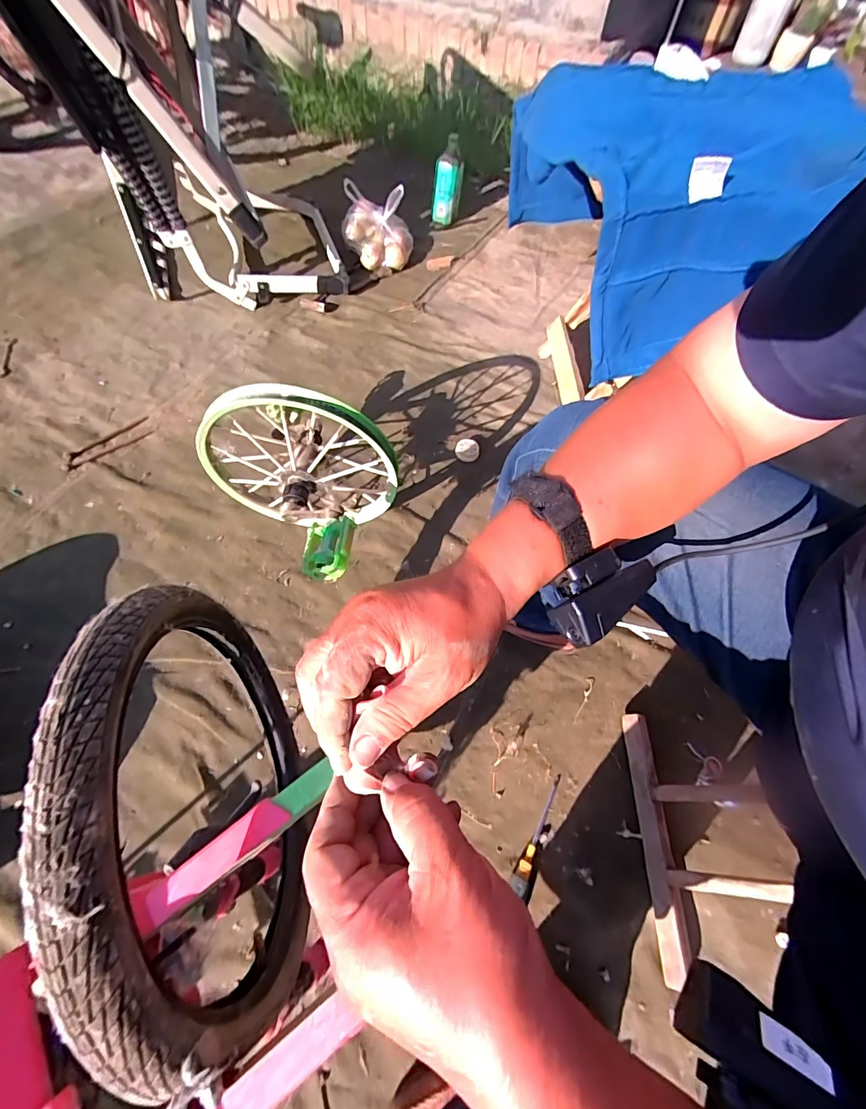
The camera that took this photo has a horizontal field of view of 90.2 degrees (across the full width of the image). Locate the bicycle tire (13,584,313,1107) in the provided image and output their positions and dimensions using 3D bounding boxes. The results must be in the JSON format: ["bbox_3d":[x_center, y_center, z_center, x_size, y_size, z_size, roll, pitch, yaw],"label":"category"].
[{"bbox_3d":[-0.193,0.200,0.394,0.068,0.354,0.352,-14,65,-10],"label":"bicycle tire"}]

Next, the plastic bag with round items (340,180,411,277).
[{"bbox_3d":[-0.159,-0.960,1.242,0.205,0.190,0.210,-4,61,-6],"label":"plastic bag with round items"}]

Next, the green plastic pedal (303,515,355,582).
[{"bbox_3d":[-0.148,-0.008,0.614,0.072,0.027,0.091,-4,62,19],"label":"green plastic pedal"}]

